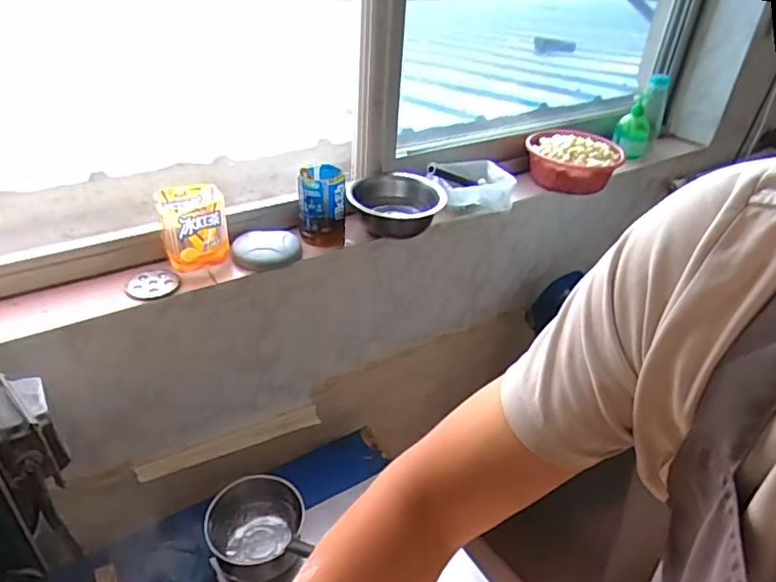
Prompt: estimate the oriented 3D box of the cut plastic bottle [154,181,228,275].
[{"bbox_3d":[-0.330,-0.112,0.965,0.105,0.112,0.106,-12,37,-22],"label":"cut plastic bottle"}]

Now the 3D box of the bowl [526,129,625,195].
[{"bbox_3d":[0.445,-0.307,1.381,0.223,0.117,0.211,13,35,14],"label":"bowl"}]

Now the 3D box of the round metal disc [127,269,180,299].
[{"bbox_3d":[-0.386,-0.012,0.937,0.074,0.009,0.082,8,34,6],"label":"round metal disc"}]

